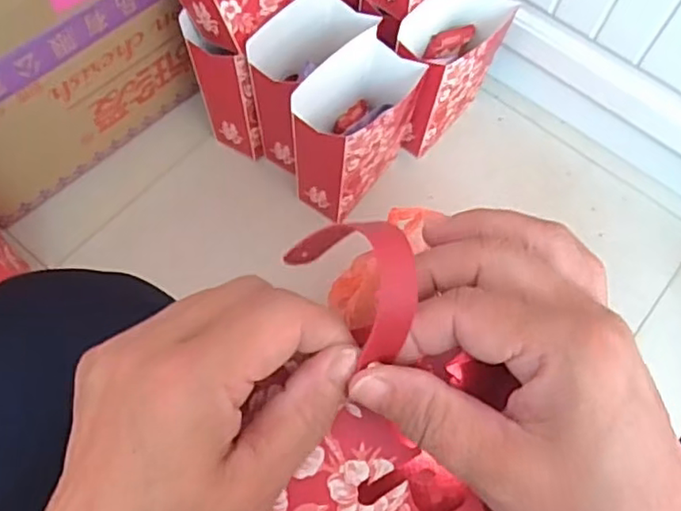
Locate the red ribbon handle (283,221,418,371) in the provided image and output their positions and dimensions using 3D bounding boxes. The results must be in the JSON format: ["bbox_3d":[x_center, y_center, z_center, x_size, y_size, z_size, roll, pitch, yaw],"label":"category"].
[{"bbox_3d":[0.007,0.008,0.217,0.028,0.039,0.055,-28,71,-15],"label":"red ribbon handle"}]

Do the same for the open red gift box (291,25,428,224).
[{"bbox_3d":[0.016,-0.147,0.762,0.088,0.193,0.140,34,68,11],"label":"open red gift box"}]

